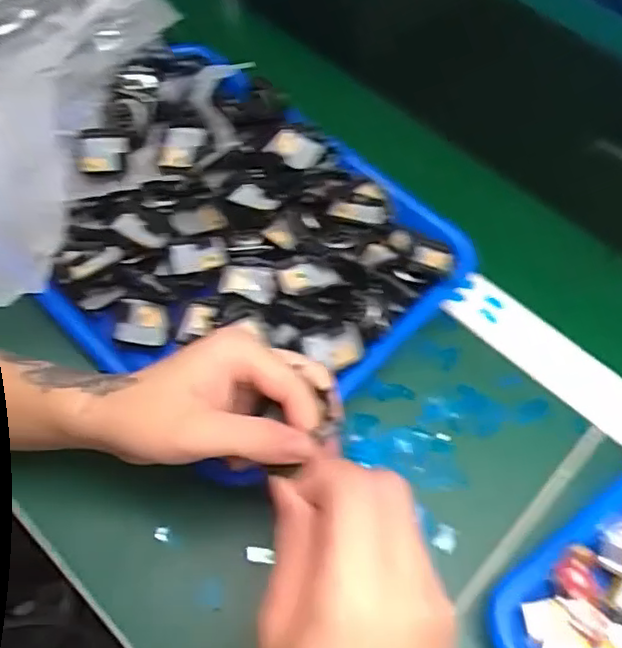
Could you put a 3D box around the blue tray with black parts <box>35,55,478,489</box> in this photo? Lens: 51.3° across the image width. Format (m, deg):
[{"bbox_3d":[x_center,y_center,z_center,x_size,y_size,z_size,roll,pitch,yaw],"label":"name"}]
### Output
[{"bbox_3d":[-0.067,-0.068,0.478,0.305,0.048,0.244,39,68,19],"label":"blue tray with black parts"}]

